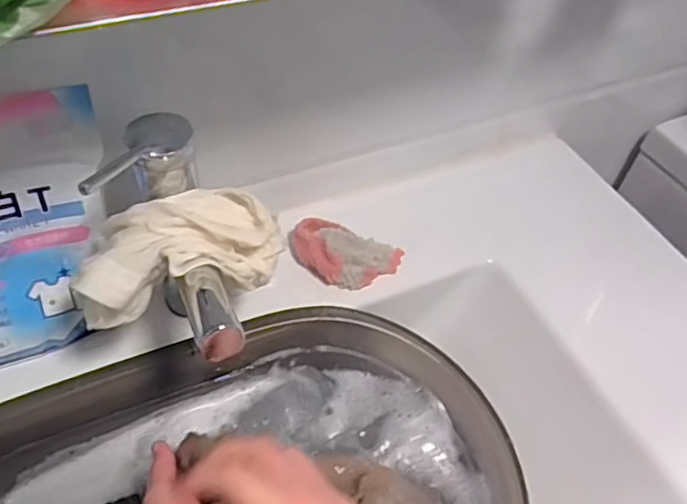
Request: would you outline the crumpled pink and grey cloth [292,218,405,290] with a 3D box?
[{"bbox_3d":[0.002,0.001,0.590,0.106,0.033,0.067,14,51,6],"label":"crumpled pink and grey cloth"}]

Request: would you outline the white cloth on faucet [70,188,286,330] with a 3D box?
[{"bbox_3d":[-0.117,0.002,0.430,0.146,0.069,0.062,-17,55,-18],"label":"white cloth on faucet"}]

